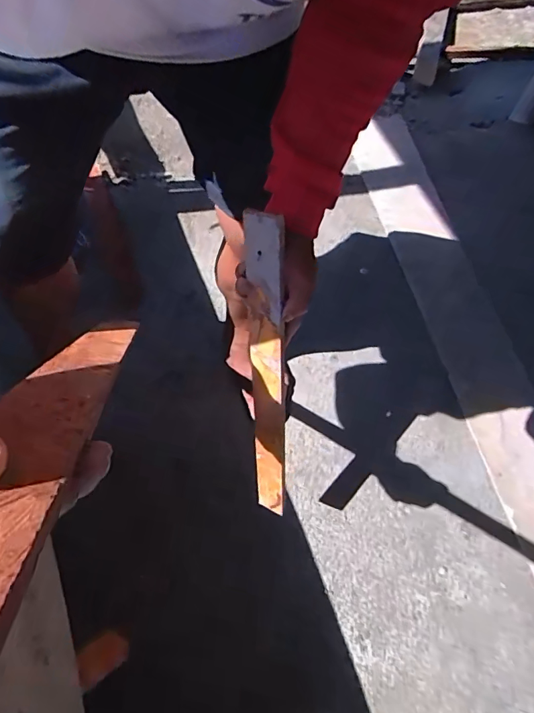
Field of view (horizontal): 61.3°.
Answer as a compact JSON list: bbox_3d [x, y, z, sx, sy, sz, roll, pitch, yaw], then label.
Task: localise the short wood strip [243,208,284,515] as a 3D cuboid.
[{"bbox_3d":[-0.001,0.043,0.559,0.049,0.434,0.013,20,39,30],"label":"short wood strip"}]

